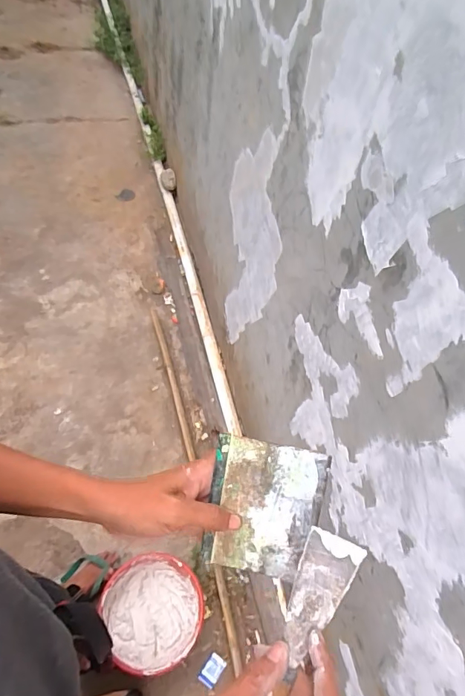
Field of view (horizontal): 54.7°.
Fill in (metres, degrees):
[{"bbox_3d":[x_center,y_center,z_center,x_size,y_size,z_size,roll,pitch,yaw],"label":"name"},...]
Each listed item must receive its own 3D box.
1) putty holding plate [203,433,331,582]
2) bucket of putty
[{"bbox_3d":[0.025,0.133,0.366,0.086,0.116,0.004,10,13,8],"label":"putty holding plate"},{"bbox_3d":[-0.200,0.679,1.165,0.245,0.089,0.253,4,53,-5],"label":"bucket of putty"}]

